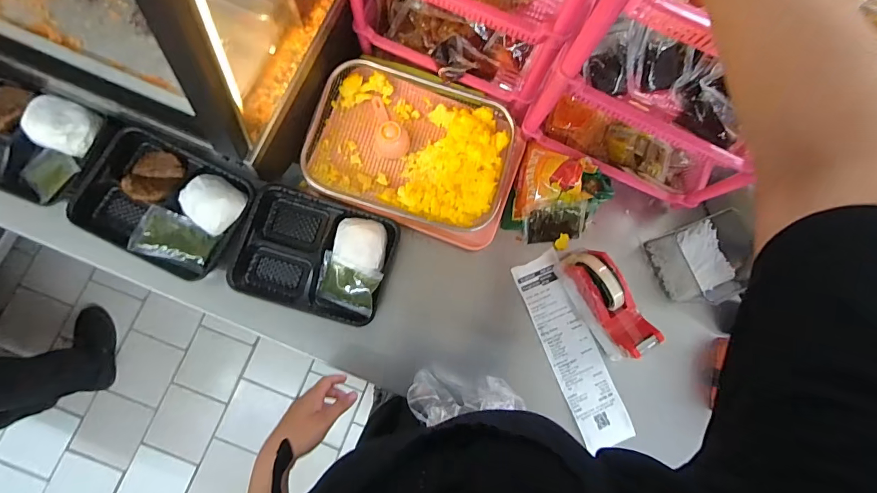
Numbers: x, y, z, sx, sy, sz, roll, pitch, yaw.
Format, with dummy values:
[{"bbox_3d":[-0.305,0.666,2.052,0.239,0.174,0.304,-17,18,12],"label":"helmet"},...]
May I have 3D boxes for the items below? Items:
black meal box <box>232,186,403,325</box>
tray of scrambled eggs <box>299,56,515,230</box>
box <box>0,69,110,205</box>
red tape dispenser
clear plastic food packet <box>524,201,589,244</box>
[{"bbox_3d":[-0.180,0.010,0.573,0.219,0.039,0.166,16,81,-2],"label":"black meal box"},{"bbox_3d":[-0.039,-0.148,0.610,0.293,0.052,0.221,17,80,-2],"label":"tray of scrambled eggs"},{"bbox_3d":[-0.603,-0.161,0.567,0.234,0.058,0.159,20,80,-1],"label":"box"},{"bbox_3d":[0.241,0.081,0.571,0.054,0.106,0.161,-32,85,-8],"label":"red tape dispenser"},{"bbox_3d":[0.179,-0.038,0.613,0.090,0.014,0.066,-5,114,5],"label":"clear plastic food packet"}]

